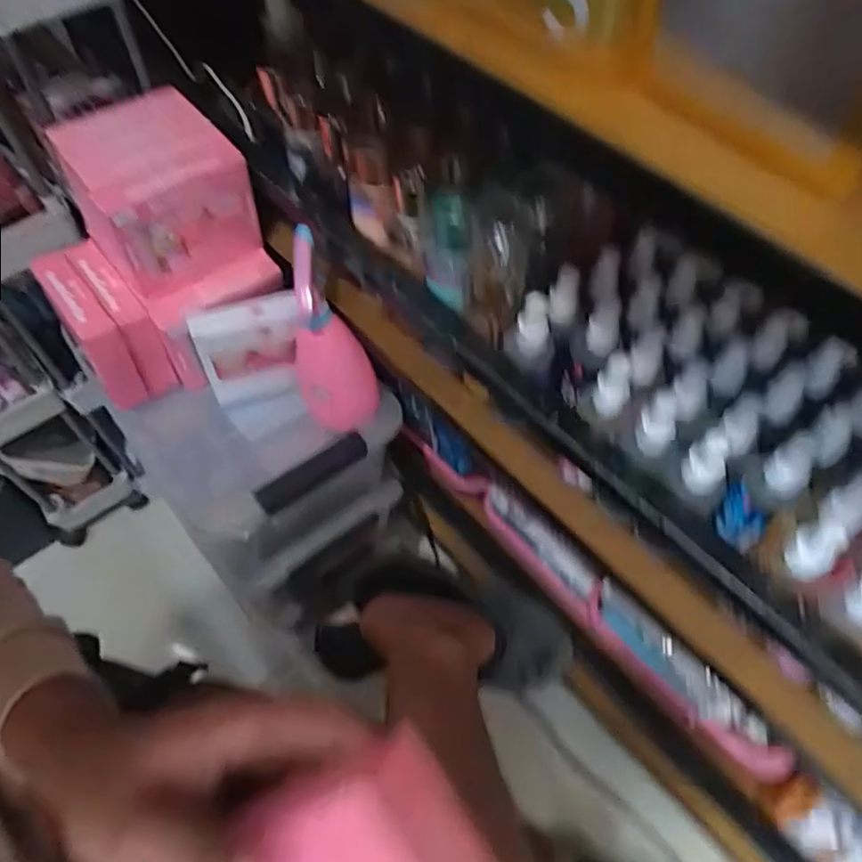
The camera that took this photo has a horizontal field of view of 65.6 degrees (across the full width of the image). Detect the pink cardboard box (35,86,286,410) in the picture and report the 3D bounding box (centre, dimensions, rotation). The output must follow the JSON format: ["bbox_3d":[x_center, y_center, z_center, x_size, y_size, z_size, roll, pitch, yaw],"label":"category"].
[{"bbox_3d":[-0.285,-0.242,0.720,0.151,0.137,0.190,-31,60,-19],"label":"pink cardboard box"}]

